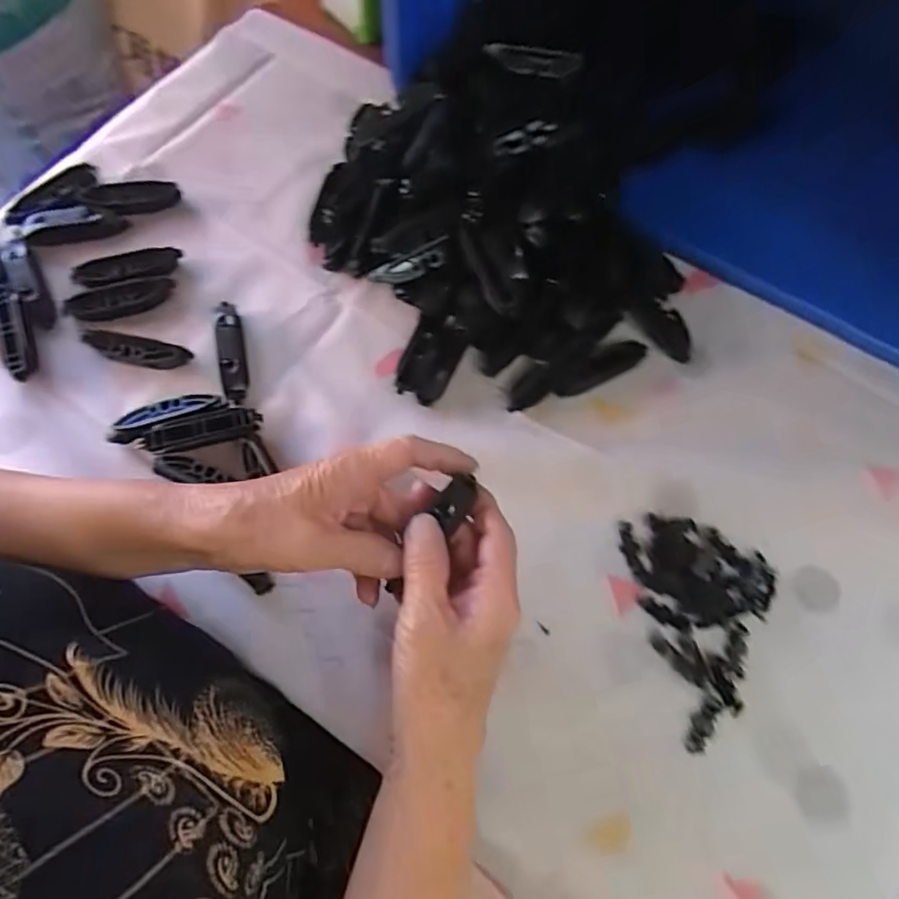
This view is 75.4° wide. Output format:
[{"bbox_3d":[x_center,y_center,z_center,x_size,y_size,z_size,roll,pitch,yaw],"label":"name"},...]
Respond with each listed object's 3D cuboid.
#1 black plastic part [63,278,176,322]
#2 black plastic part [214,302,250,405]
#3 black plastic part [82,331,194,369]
[{"bbox_3d":[-0.254,-0.114,0.446,0.080,0.008,0.026,-15,69,-6],"label":"black plastic part"},{"bbox_3d":[-0.164,-0.076,0.435,0.020,0.012,0.084,-11,69,-5],"label":"black plastic part"},{"bbox_3d":[-0.234,-0.074,0.432,0.080,0.010,0.017,9,69,3],"label":"black plastic part"}]

